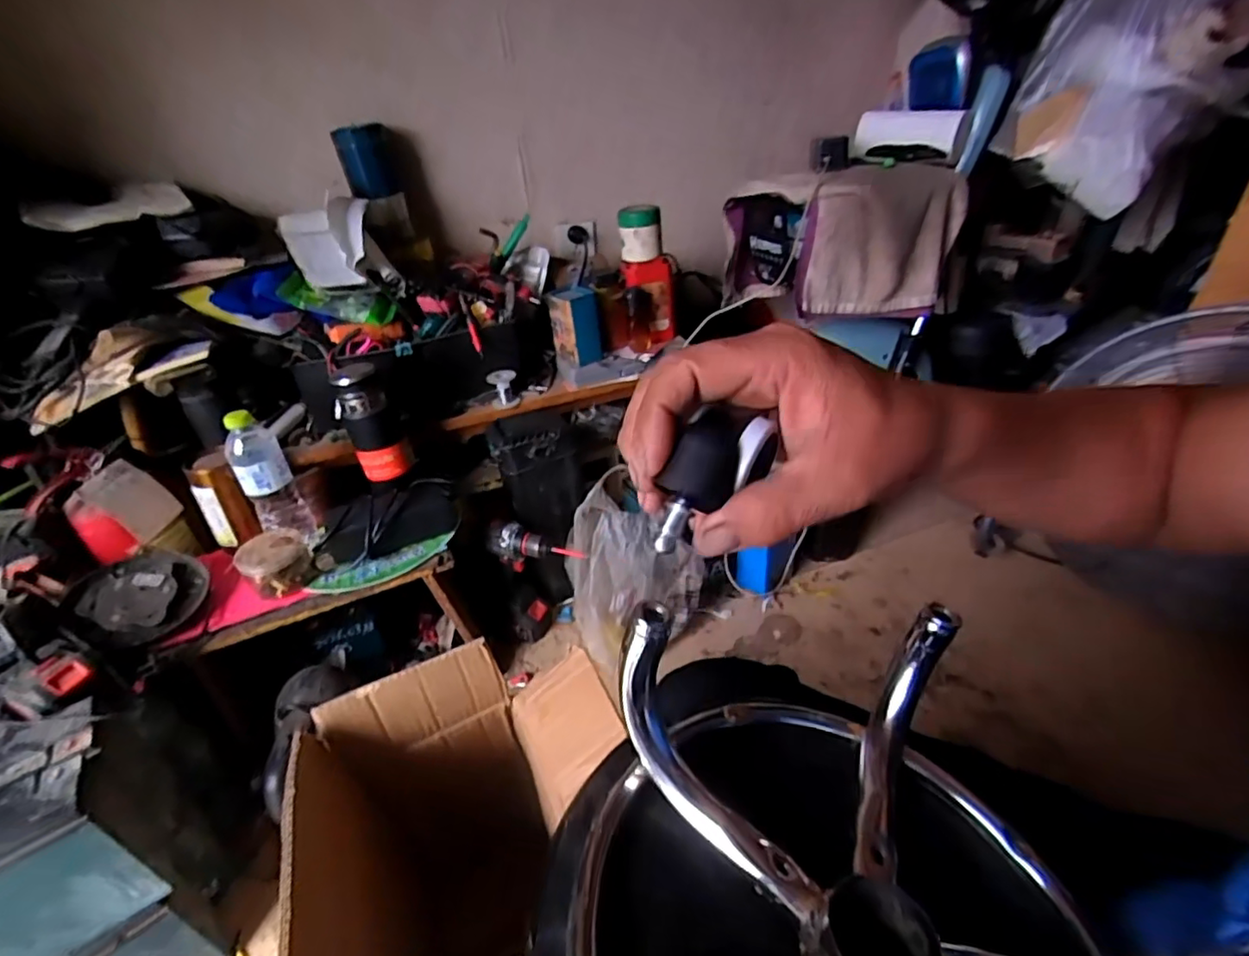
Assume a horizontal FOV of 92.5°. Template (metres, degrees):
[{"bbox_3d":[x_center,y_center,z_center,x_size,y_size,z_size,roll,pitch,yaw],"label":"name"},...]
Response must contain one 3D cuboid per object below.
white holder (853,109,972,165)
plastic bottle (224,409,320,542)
[{"bbox_3d":[0.531,-0.639,1.109,0.182,0.070,0.094,18,42,30],"label":"white holder"},{"bbox_3d":[-0.506,0.007,0.853,0.066,0.205,0.054,-28,40,-28],"label":"plastic bottle"}]

